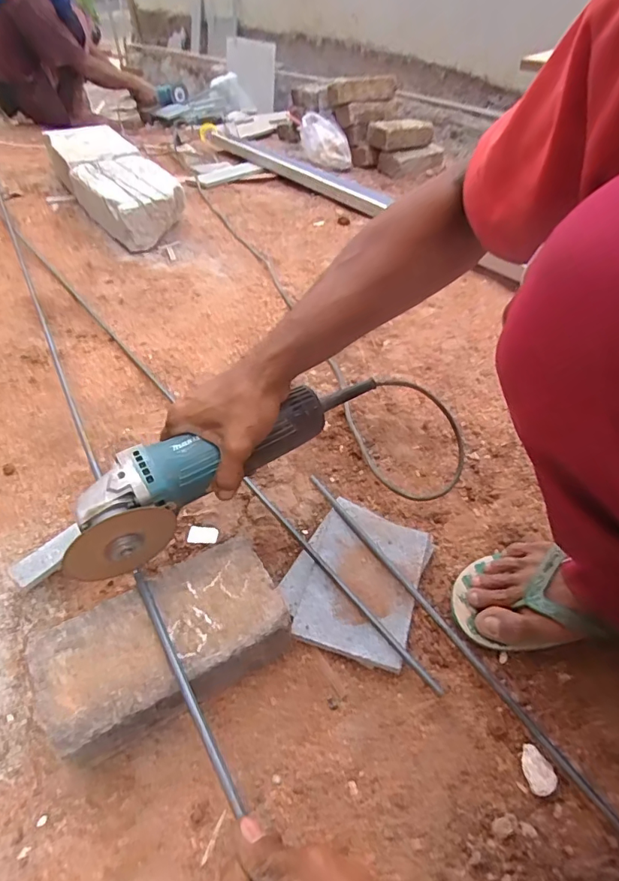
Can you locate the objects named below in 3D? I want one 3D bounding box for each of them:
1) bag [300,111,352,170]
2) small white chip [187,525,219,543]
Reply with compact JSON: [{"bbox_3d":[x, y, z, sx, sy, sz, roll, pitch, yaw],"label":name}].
[{"bbox_3d":[0.053,-0.980,1.602,0.164,0.134,0.190,-1,45,3],"label":"bag"},{"bbox_3d":[-0.129,0.114,0.586,0.037,0.006,0.022,-2,45,-2],"label":"small white chip"}]

